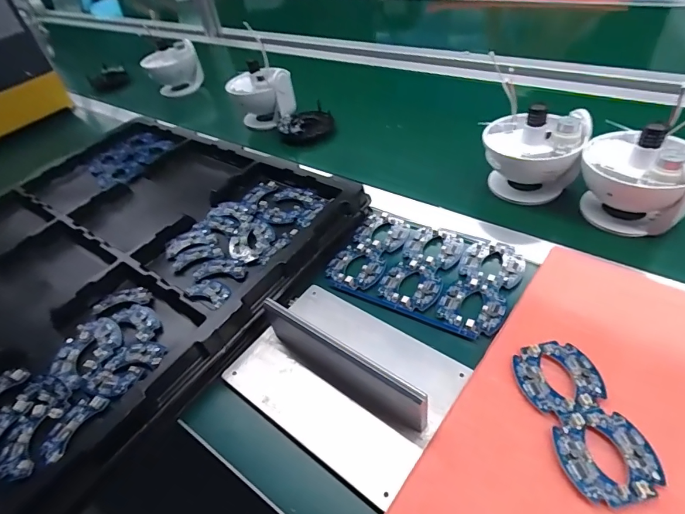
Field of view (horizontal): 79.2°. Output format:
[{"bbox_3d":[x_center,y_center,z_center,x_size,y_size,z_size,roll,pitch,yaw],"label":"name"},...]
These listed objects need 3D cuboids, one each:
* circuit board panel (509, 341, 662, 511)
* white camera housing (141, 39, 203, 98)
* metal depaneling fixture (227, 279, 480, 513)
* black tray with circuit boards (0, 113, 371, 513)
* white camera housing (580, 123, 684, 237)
[{"bbox_3d":[0.188,0.122,0.325,0.064,0.007,0.125,-12,48,-4],"label":"circuit board panel"},{"bbox_3d":[-0.413,-0.456,1.021,0.126,0.104,0.078,-26,51,-16],"label":"white camera housing"},{"bbox_3d":[-0.004,0.092,0.371,0.196,0.057,0.139,28,57,27],"label":"metal depaneling fixture"},{"bbox_3d":[-0.324,-0.001,0.558,0.544,0.068,0.508,22,53,31],"label":"black tray with circuit boards"},{"bbox_3d":[0.340,-0.095,0.475,0.115,0.117,0.097,29,57,28],"label":"white camera housing"}]

